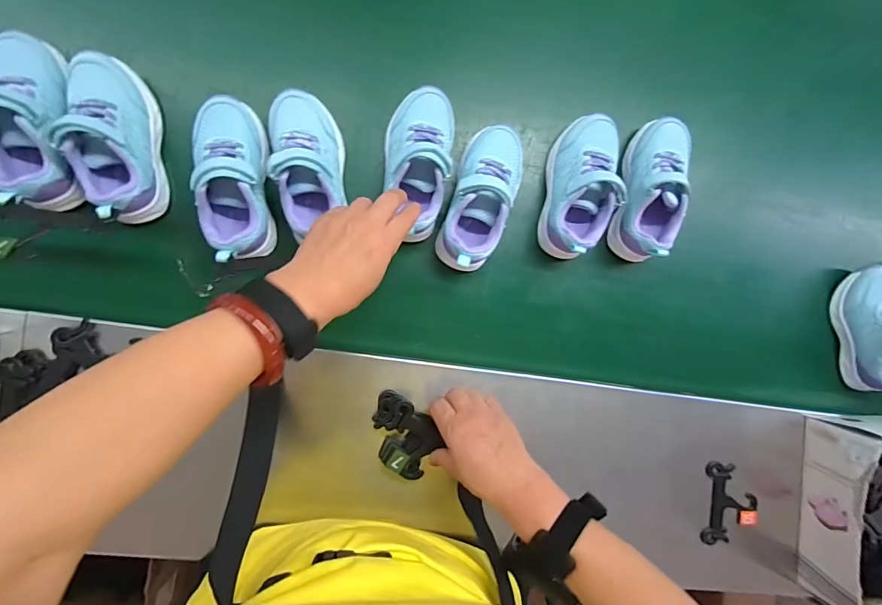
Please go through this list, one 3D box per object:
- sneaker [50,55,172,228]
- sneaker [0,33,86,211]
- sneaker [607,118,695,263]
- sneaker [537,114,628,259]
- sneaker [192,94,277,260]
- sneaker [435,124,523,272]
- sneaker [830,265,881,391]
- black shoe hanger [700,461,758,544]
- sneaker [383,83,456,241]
[{"bbox_3d":[-0.325,-0.163,0.420,0.065,0.064,0.164,-6,93,-7],"label":"sneaker"},{"bbox_3d":[-0.396,-0.175,0.410,0.071,0.073,0.162,-9,94,-7],"label":"sneaker"},{"bbox_3d":[0.252,-0.131,0.493,0.070,0.060,0.165,12,91,-8],"label":"sneaker"},{"bbox_3d":[0.162,-0.133,0.483,0.071,0.068,0.163,12,91,-7],"label":"sneaker"},{"bbox_3d":[-0.211,-0.127,0.433,0.069,0.065,0.166,-9,94,-7],"label":"sneaker"},{"bbox_3d":[0.048,-0.113,0.466,0.072,0.065,0.157,20,90,-8],"label":"sneaker"},{"bbox_3d":[0.567,0.036,0.545,0.069,0.074,0.159,-10,94,-7],"label":"sneaker"},{"bbox_3d":[0.365,0.253,0.535,0.069,0.011,0.099,4,90,-6],"label":"black shoe hanger"},{"bbox_3d":[-0.023,-0.150,0.454,0.072,0.076,0.154,1,88,-7],"label":"sneaker"}]

